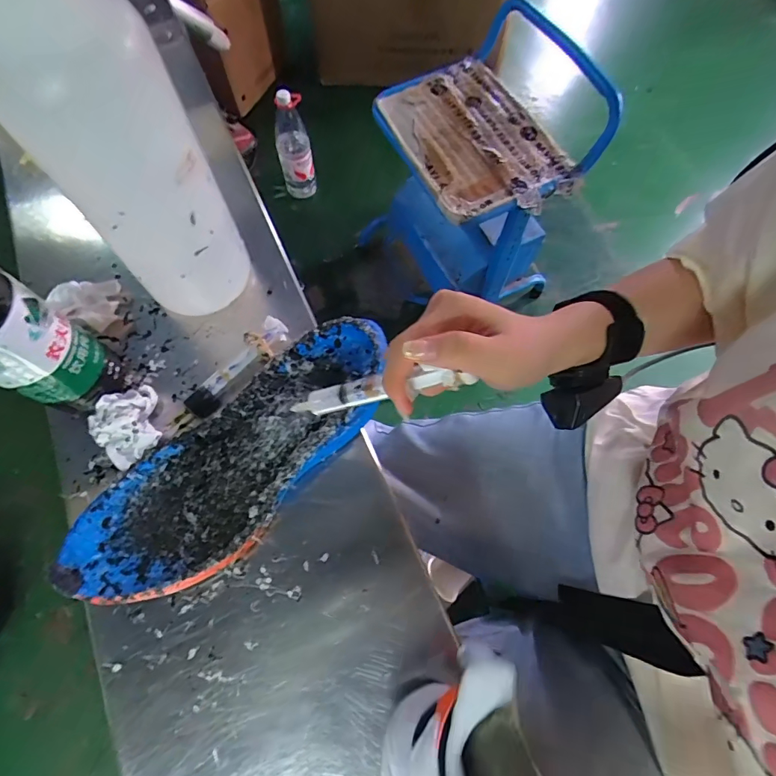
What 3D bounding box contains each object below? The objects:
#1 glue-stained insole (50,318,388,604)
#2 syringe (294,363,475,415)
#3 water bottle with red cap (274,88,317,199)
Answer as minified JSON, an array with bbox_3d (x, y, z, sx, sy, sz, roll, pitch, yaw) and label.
[{"bbox_3d":[-0.109,0.055,0.340,0.273,0.046,0.107,-38,75,-14],"label":"glue-stained insole"},{"bbox_3d":[-0.010,0.001,0.286,0.133,0.010,0.017,-10,66,29],"label":"syringe"},{"bbox_3d":[-0.291,-0.746,1.392,0.103,0.336,0.113,-14,71,-7],"label":"water bottle with red cap"}]

